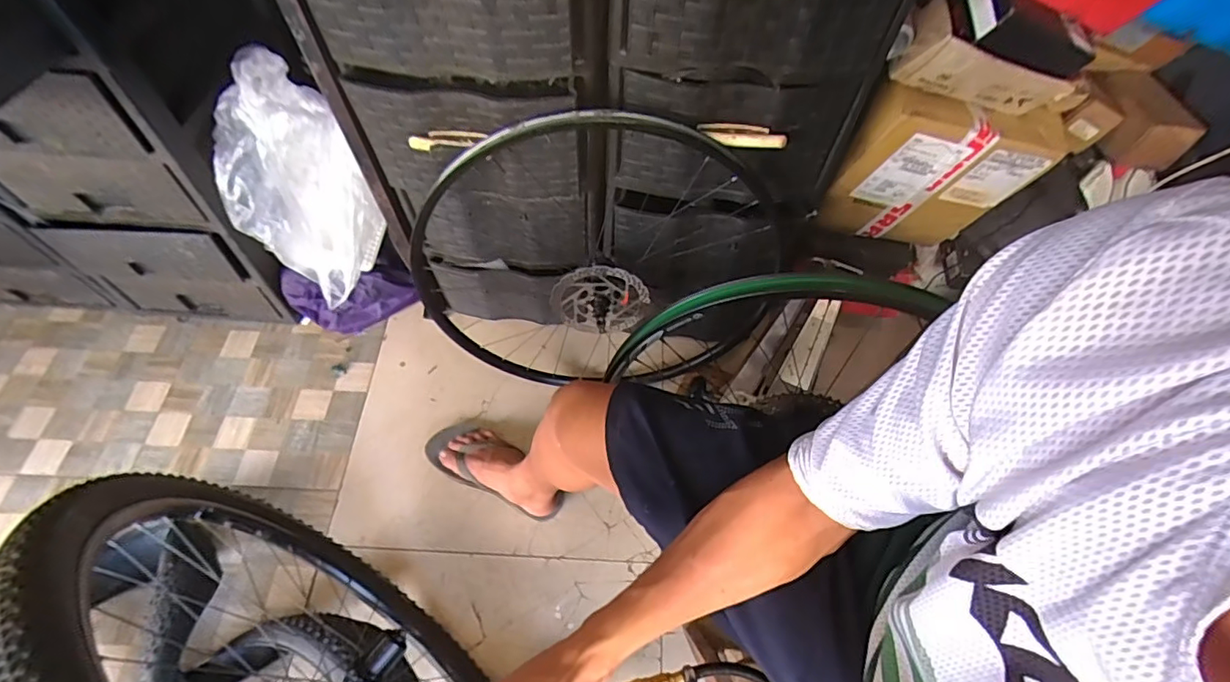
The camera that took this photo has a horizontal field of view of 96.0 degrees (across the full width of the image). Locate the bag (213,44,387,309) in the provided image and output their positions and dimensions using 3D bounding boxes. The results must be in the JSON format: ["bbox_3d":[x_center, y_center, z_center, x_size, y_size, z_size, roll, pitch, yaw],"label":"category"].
[{"bbox_3d":[-0.534,-0.256,0.906,0.202,0.346,0.189,35,65,16],"label":"bag"}]

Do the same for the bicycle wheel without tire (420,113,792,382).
[{"bbox_3d":[-0.030,-0.103,0.925,0.615,0.588,0.115,-3,60,-4],"label":"bicycle wheel without tire"}]

